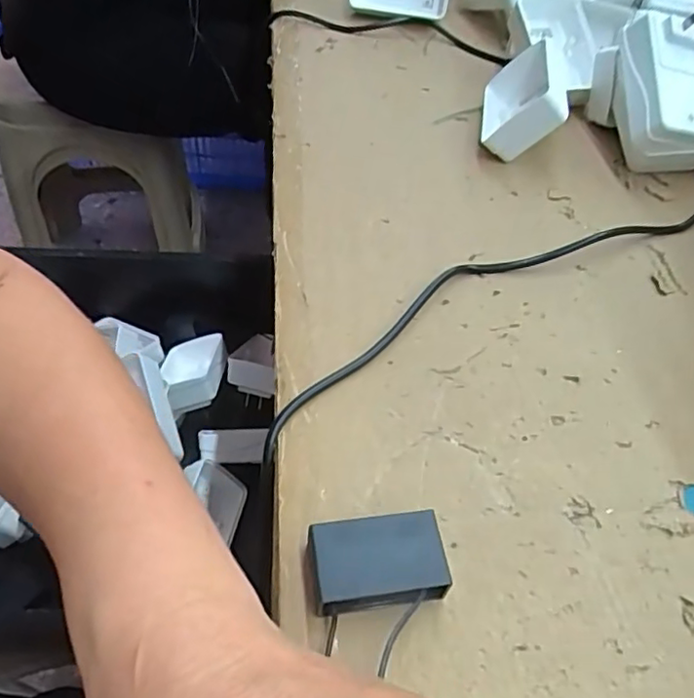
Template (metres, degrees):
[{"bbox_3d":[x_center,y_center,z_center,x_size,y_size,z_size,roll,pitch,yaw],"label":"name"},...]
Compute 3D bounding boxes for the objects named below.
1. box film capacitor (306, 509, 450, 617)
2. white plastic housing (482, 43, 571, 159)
[{"bbox_3d":[0.011,0.081,0.226,0.047,0.019,0.032,-4,49,-8],"label":"box film capacitor"},{"bbox_3d":[0.126,-0.176,0.434,0.030,0.064,0.092,33,44,-27],"label":"white plastic housing"}]

